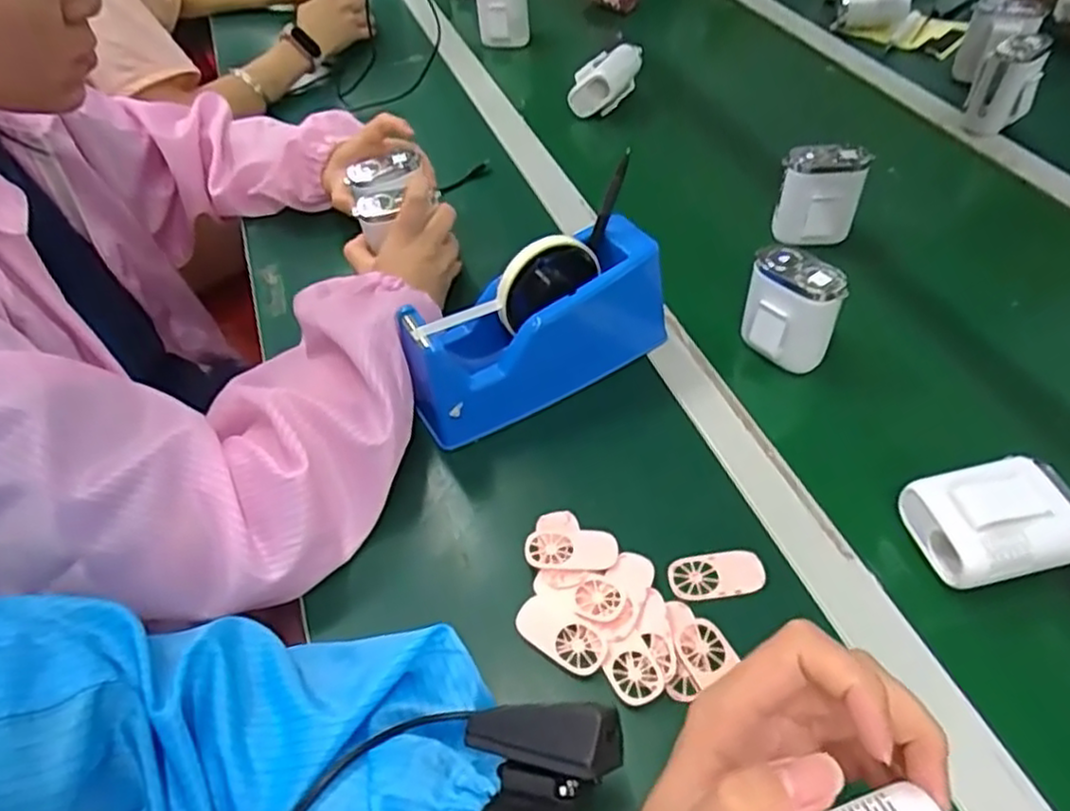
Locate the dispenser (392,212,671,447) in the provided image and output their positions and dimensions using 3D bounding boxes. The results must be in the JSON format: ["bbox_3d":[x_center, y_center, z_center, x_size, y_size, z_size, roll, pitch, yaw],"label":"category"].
[{"bbox_3d":[0.001,-0.056,0.530,0.206,0.108,0.070,-29,51,-19],"label":"dispenser"}]

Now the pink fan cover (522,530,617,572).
[{"bbox_3d":[0.023,0.092,0.452,0.058,0.006,0.027,0,48,6],"label":"pink fan cover"}]

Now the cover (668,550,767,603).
[{"bbox_3d":[0.113,0.106,0.439,0.057,0.006,0.029,-6,48,1],"label":"cover"}]

